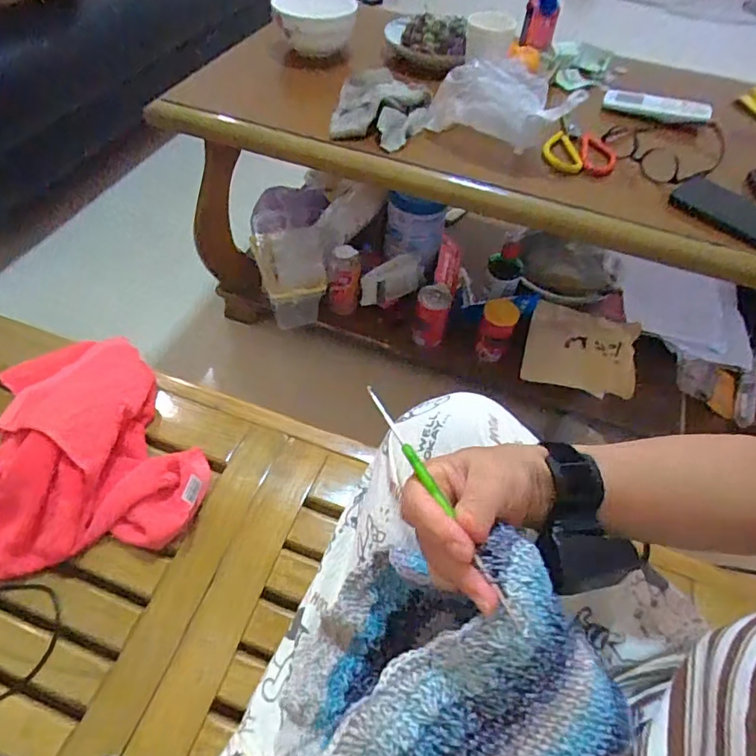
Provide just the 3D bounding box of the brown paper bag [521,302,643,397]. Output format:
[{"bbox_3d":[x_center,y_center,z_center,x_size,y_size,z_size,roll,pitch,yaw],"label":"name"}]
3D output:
[{"bbox_3d":[0.385,-0.058,0.995,0.203,0.042,0.191,16,51,8],"label":"brown paper bag"}]

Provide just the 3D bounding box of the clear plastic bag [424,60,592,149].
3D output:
[{"bbox_3d":[0.176,-0.385,0.733,0.191,0.084,0.067,22,52,13],"label":"clear plastic bag"}]

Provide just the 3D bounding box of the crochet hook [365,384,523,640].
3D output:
[{"bbox_3d":[0.033,0.064,0.283,0.006,0.012,0.154,-23,63,-22],"label":"crochet hook"}]

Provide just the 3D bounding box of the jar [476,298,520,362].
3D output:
[{"bbox_3d":[0.224,-0.089,0.997,0.062,0.125,0.067,17,51,9],"label":"jar"}]

